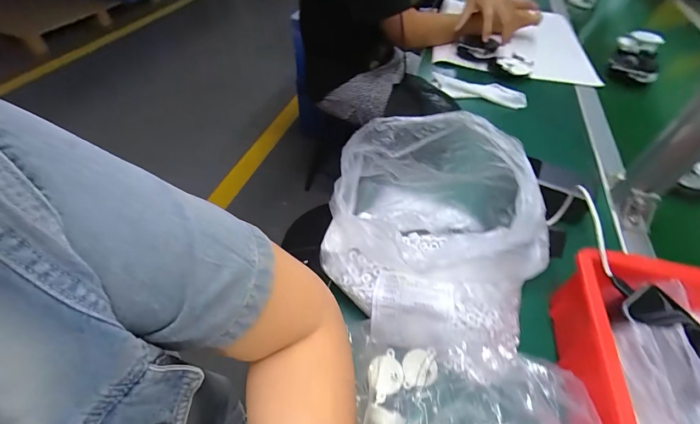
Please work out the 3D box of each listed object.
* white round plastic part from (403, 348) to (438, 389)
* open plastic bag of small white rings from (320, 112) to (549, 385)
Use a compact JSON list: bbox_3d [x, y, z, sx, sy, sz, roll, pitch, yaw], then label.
[{"bbox_3d":[0.065,0.145,0.308,0.031,0.009,0.033,2,49,-2],"label":"white round plastic part"},{"bbox_3d":[0.078,0.016,0.320,0.213,0.168,0.169,14,49,8],"label":"open plastic bag of small white rings"}]

